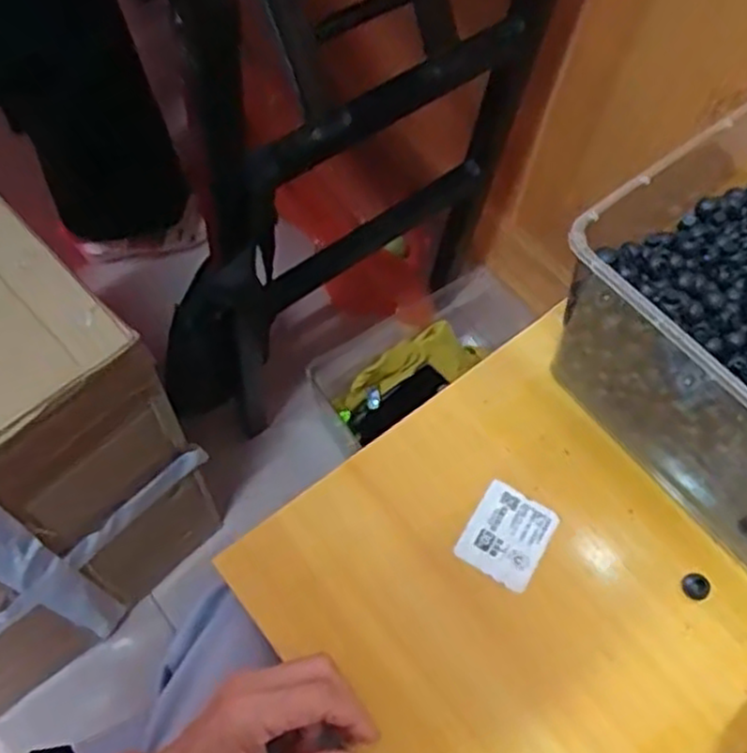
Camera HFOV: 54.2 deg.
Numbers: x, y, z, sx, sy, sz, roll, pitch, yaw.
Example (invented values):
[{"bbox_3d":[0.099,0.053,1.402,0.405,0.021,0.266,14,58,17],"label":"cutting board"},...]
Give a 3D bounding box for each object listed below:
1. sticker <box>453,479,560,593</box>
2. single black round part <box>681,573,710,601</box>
[{"bbox_3d":[0.085,0.100,0.461,0.048,0.004,0.058,30,65,12],"label":"sticker"},{"bbox_3d":[0.199,0.129,0.449,0.016,0.007,0.017,1,63,-2],"label":"single black round part"}]

